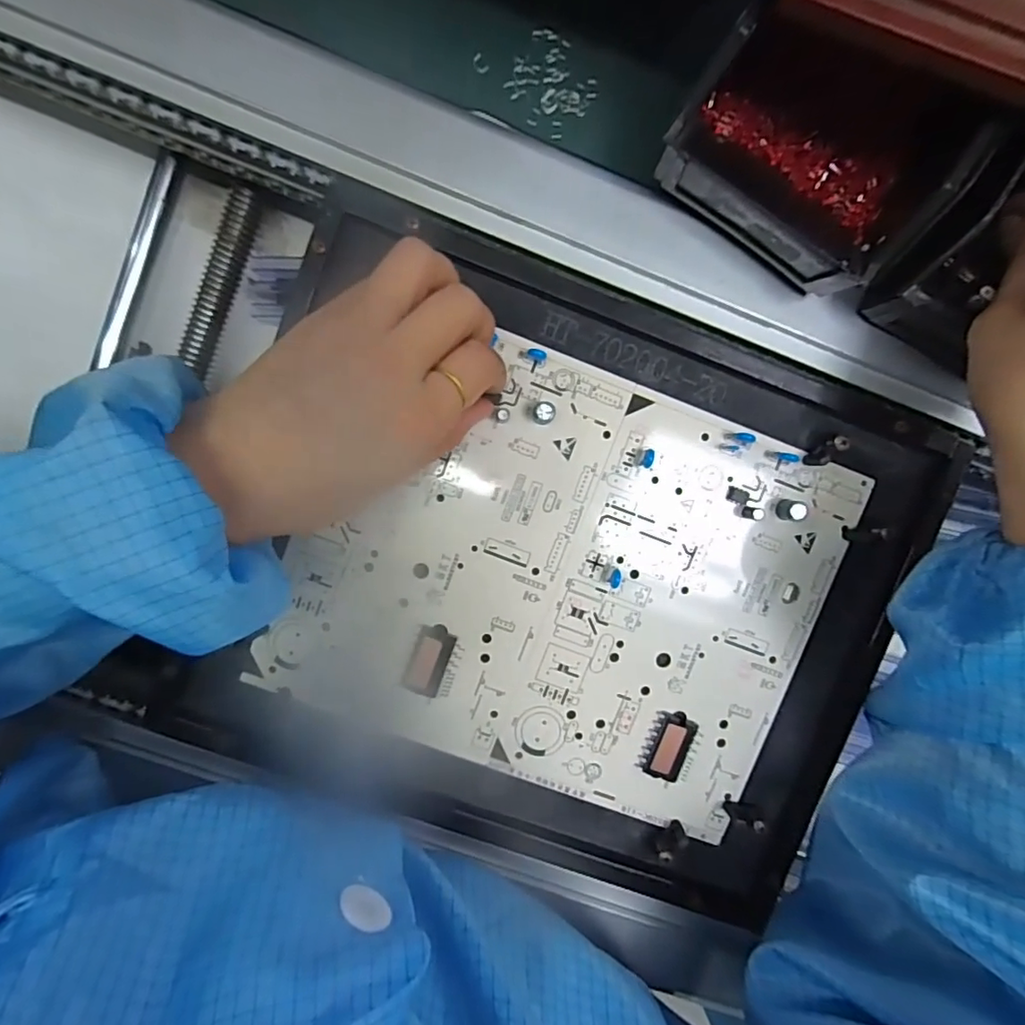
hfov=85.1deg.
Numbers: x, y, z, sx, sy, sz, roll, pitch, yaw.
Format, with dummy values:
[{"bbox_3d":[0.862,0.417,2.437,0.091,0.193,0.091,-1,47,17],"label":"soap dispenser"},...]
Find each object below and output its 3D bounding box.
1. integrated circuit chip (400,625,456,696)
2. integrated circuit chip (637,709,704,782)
[{"bbox_3d":[-0.041,0.074,0.279,0.019,0.006,0.034,19,96,-4],"label":"integrated circuit chip"},{"bbox_3d":[0.082,0.121,0.289,0.028,0.005,0.035,18,96,-4],"label":"integrated circuit chip"}]

